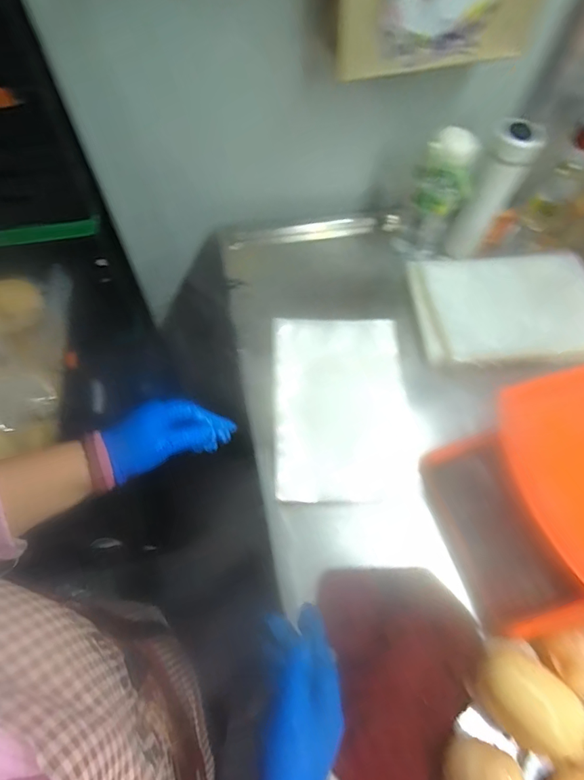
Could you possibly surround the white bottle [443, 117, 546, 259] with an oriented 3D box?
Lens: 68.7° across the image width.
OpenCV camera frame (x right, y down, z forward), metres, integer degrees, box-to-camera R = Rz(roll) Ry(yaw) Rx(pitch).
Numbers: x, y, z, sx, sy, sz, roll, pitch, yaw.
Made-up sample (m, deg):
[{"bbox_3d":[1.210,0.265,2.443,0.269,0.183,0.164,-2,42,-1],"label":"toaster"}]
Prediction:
[{"bbox_3d":[0.335,-0.330,0.732,0.071,0.221,0.071,29,64,13],"label":"white bottle"}]

